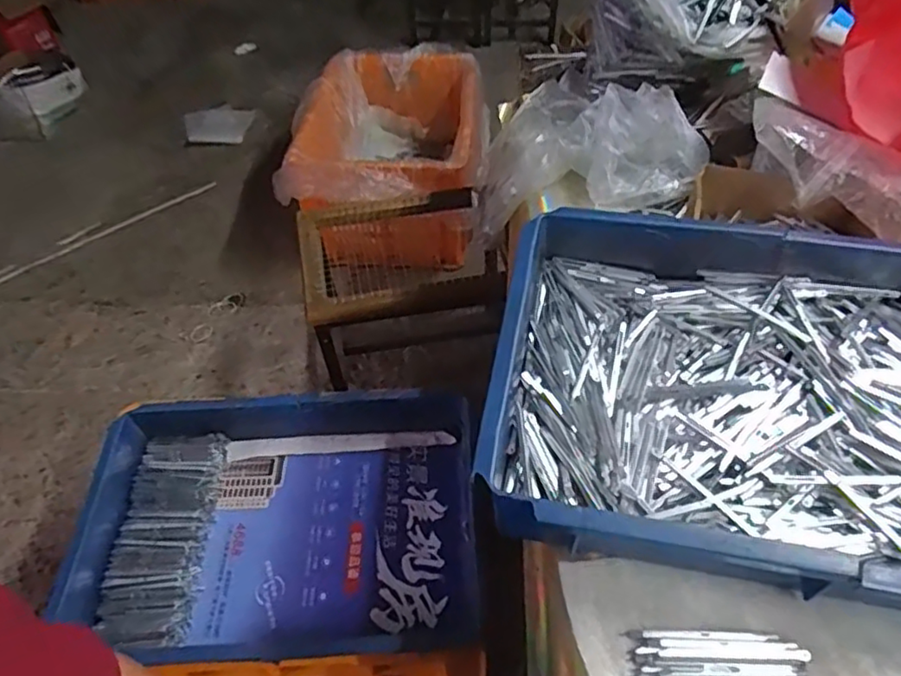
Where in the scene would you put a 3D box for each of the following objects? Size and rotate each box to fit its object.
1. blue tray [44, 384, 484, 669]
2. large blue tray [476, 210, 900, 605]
[{"bbox_3d":[-0.190,0.209,0.711,0.433,0.084,0.281,-5,50,-1],"label":"blue tray"},{"bbox_3d":[0.247,0.043,0.454,0.418,0.074,0.278,8,51,10],"label":"large blue tray"}]

